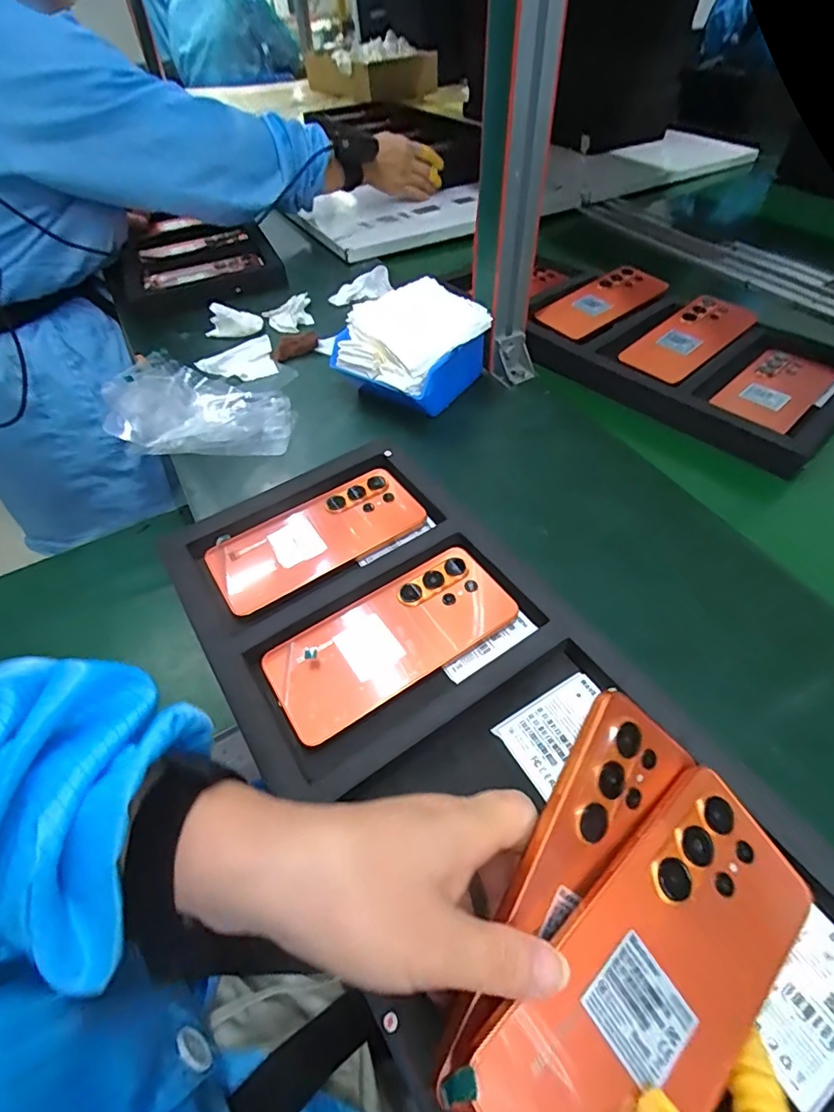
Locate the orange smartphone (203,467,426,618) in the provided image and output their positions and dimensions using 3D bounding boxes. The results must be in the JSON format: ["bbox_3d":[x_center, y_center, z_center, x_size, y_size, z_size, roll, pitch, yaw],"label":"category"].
[{"bbox_3d":[-0.081,-0.016,0.424,0.169,0.007,0.073,-29,59,-16],"label":"orange smartphone"}]

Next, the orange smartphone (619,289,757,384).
[{"bbox_3d":[0.317,-0.256,0.603,0.182,0.008,0.074,-38,64,-19],"label":"orange smartphone"}]

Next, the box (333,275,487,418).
[{"bbox_3d":[-0.013,-0.222,0.558,0.140,0.080,0.149,-36,58,-26],"label":"box"}]

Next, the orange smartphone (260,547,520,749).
[{"bbox_3d":[-0.017,0.055,0.360,0.167,0.013,0.076,-27,54,-21],"label":"orange smartphone"}]

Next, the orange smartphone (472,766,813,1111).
[{"bbox_3d":[0.099,0.168,0.209,0.166,0.005,0.078,-30,78,-28],"label":"orange smartphone"}]

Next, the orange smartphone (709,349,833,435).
[{"bbox_3d":[0.381,-0.178,0.552,0.144,0.008,0.076,-36,58,-26],"label":"orange smartphone"}]

